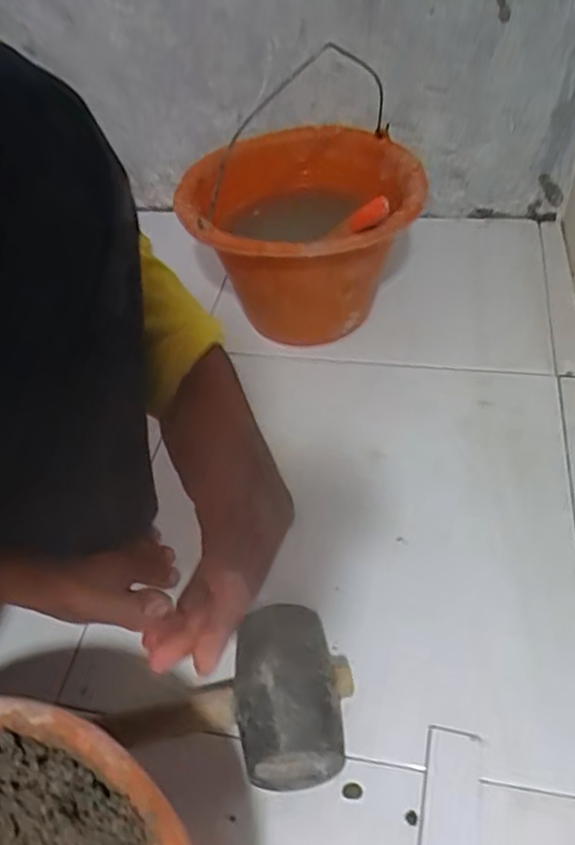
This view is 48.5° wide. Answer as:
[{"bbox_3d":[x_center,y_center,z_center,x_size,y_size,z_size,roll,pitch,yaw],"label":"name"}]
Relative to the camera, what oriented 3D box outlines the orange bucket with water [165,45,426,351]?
[{"bbox_3d":[0.018,-0.207,0.731,0.242,0.187,0.277,-2,48,4],"label":"orange bucket with water"}]

